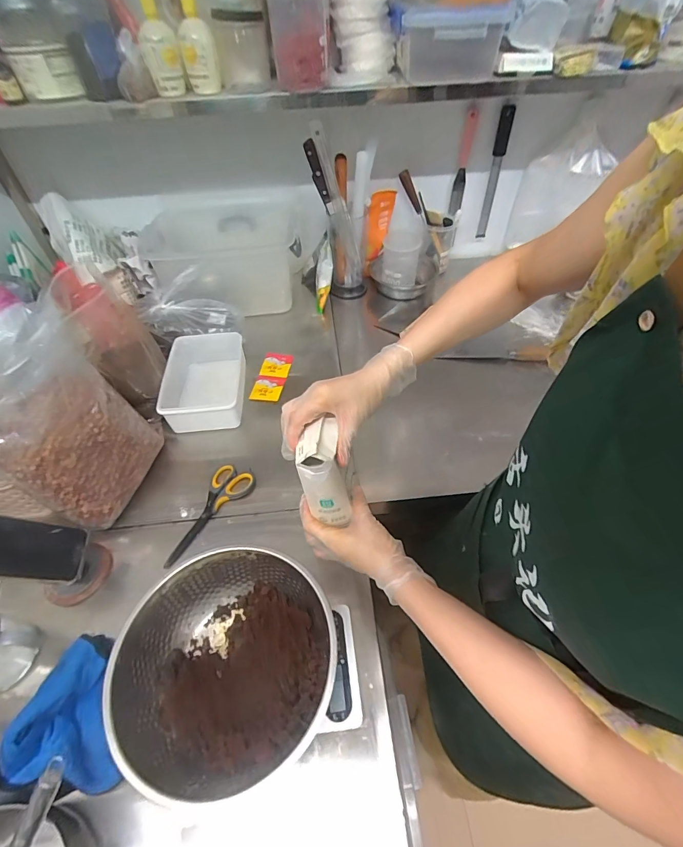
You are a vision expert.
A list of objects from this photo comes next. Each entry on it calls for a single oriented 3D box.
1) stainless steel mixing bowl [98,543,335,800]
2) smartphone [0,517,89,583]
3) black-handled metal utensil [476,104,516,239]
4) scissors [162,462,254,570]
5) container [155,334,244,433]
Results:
[{"bbox_3d":[-0.132,0.275,0.450,0.234,0.081,0.234,-1,50,1],"label":"stainless steel mixing bowl"},{"bbox_3d":[-0.423,0.161,0.499,0.160,0.015,0.074,21,50,-35],"label":"smartphone"},{"bbox_3d":[0.392,-0.642,1.018,0.041,0.303,0.018,-15,52,-10],"label":"black-handled metal utensil"},{"bbox_3d":[-0.226,0.151,0.652,0.074,0.012,0.190,22,54,19],"label":"scissors"},{"bbox_3d":[-0.277,-0.090,0.800,0.147,0.071,0.210,-7,50,-4],"label":"container"}]

